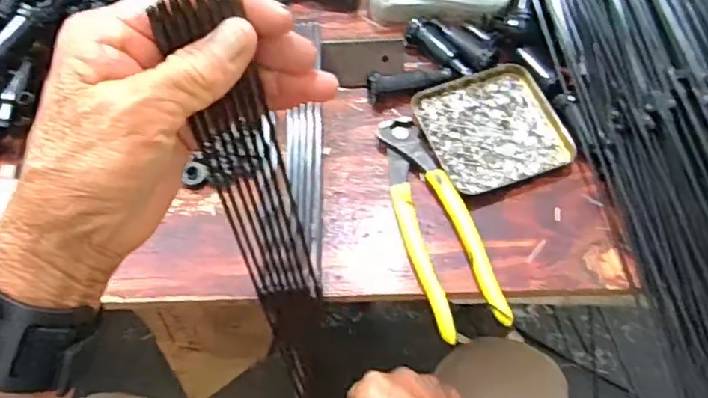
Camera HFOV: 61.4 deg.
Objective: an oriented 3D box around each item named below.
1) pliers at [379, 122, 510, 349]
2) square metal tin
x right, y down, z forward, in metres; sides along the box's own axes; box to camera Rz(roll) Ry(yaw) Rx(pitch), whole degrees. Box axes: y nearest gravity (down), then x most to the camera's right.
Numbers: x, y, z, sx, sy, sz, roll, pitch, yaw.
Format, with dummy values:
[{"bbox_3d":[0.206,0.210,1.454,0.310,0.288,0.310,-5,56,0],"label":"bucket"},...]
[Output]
[{"bbox_3d":[0.055,0.014,0.418,0.051,0.014,0.166,-16,64,-5],"label":"pliers"},{"bbox_3d":[0.103,-0.055,0.456,0.097,0.011,0.099,-21,65,-7],"label":"square metal tin"}]

